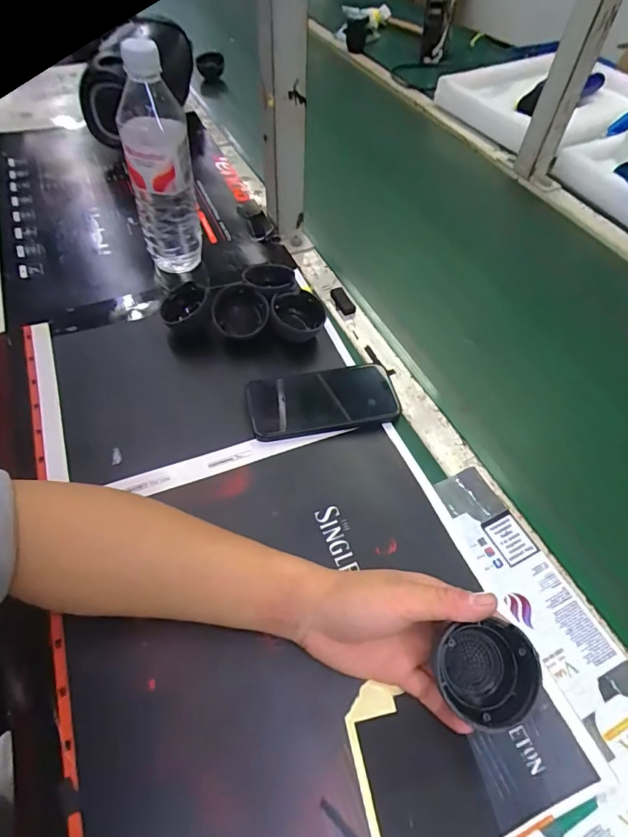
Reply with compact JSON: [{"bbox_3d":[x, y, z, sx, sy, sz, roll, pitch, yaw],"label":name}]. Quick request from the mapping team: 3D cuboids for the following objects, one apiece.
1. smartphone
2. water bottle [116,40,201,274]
[{"bbox_3d":[0.010,-0.019,0.470,0.151,0.011,0.077,-10,56,-3],"label":"smartphone"},{"bbox_3d":[-0.170,-0.271,0.515,0.073,0.228,0.061,-14,57,-12],"label":"water bottle"}]

